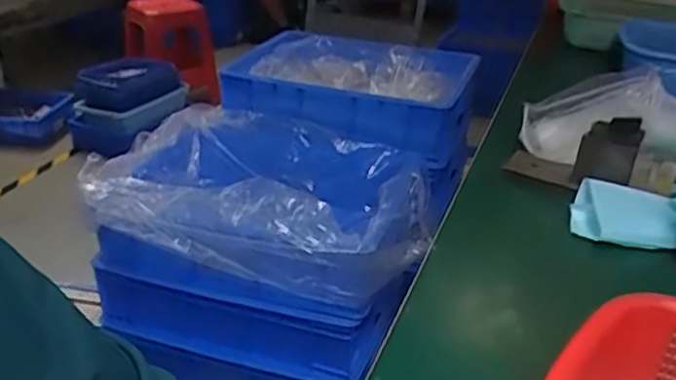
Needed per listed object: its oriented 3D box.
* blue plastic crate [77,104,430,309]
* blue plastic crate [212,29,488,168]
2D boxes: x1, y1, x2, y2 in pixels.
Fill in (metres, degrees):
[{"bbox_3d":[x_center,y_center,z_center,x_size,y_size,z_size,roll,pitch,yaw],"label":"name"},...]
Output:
[{"bbox_3d":[-0.101,0.005,0.971,0.447,0.116,0.345,10,29,14],"label":"blue plastic crate"},{"bbox_3d":[0.026,-0.188,1.193,0.414,0.119,0.299,13,30,20],"label":"blue plastic crate"}]

